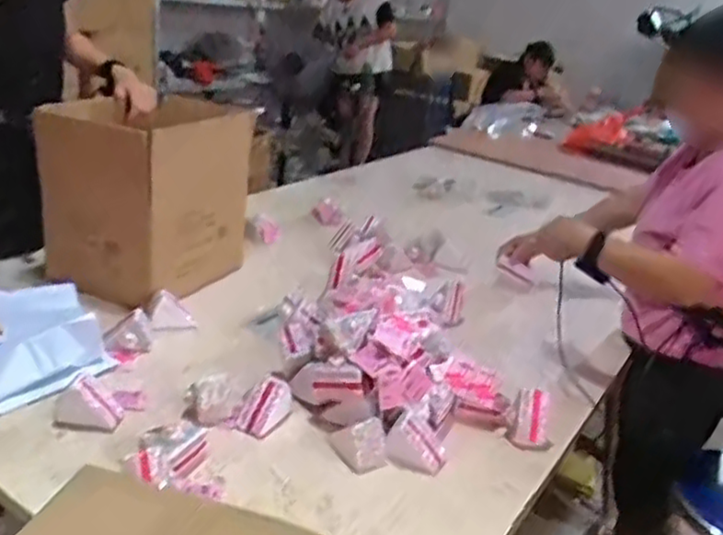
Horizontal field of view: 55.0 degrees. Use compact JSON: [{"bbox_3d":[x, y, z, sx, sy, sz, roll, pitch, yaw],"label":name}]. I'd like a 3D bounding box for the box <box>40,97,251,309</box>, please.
[{"bbox_3d":[-0.433,-0.159,1.427,0.273,0.376,0.351,16,23,20],"label":"box"}]

